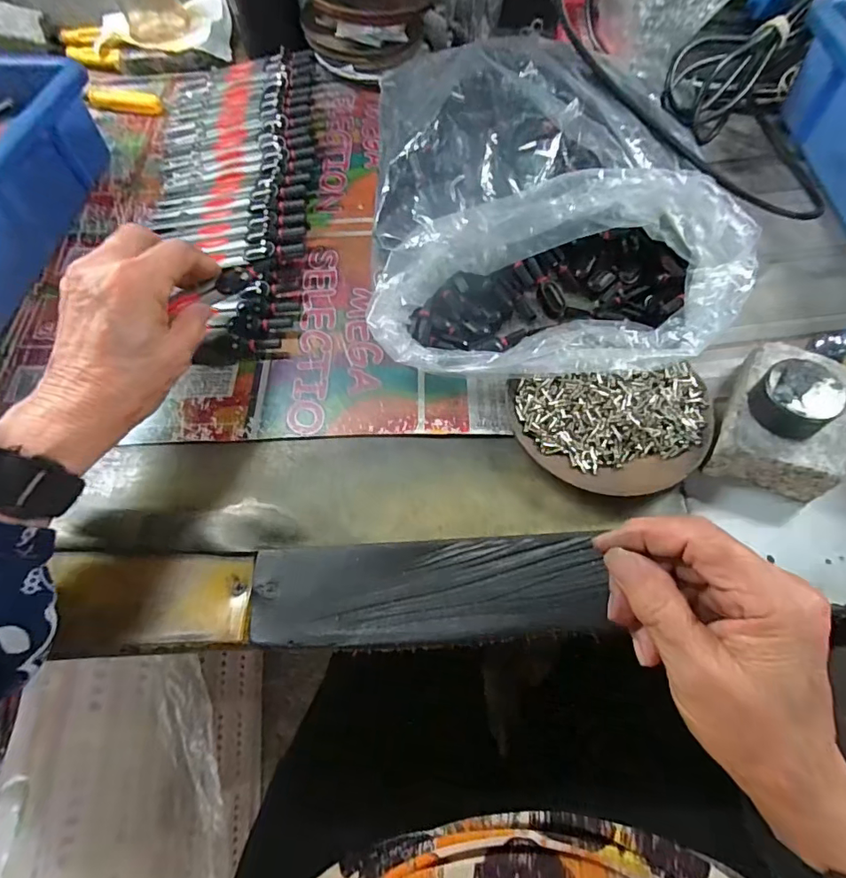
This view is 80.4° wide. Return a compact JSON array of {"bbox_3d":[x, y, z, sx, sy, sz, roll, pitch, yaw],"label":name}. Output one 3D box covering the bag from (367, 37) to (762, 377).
[{"bbox_3d":[0.076,-0.167,0.337,0.218,0.076,0.265,-3,63,1],"label":"bag"}]

